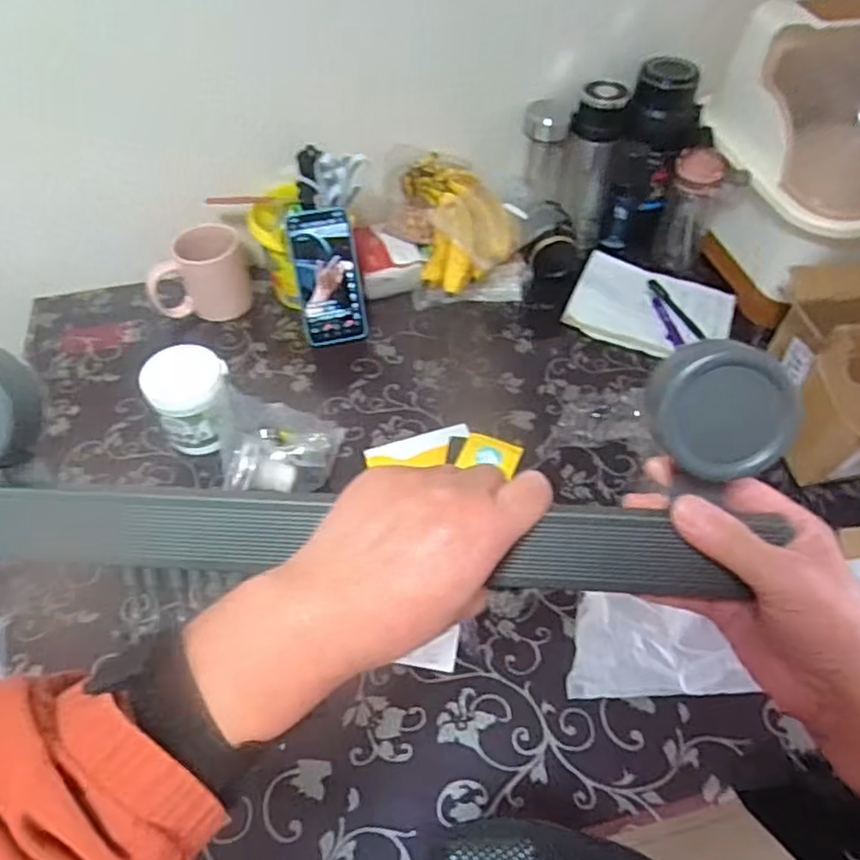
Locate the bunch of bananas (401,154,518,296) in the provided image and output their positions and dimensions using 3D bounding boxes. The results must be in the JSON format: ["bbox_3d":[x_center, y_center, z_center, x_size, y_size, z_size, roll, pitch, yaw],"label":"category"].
[{"bbox_3d":[0.048,-0.282,0.874,0.144,0.079,0.210,-9,52,-7],"label":"bunch of bananas"}]

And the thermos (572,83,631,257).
[{"bbox_3d":[0.226,-0.369,0.920,0.068,0.200,0.061,6,52,5],"label":"thermos"}]

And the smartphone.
[{"bbox_3d":[-0.131,-0.194,0.846,0.082,0.172,0.012,-13,26,-10],"label":"smartphone"}]

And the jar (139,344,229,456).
[{"bbox_3d":[-0.264,-0.028,0.742,0.088,0.114,0.080,0,51,0],"label":"jar"}]

